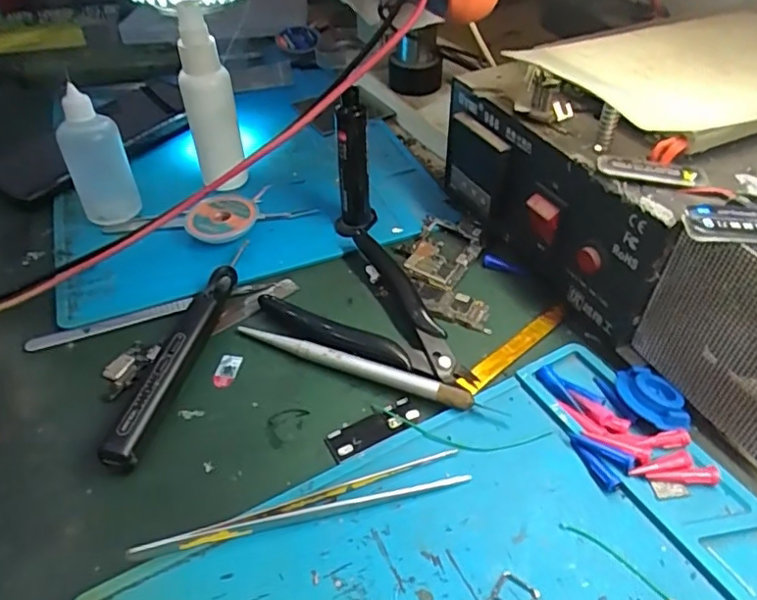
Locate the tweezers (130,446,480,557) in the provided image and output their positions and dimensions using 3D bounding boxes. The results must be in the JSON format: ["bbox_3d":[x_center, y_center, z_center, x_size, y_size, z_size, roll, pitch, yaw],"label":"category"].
[{"bbox_3d":[-0.028,0.081,0.233,0.132,0.013,0.014,-13,44,-11],"label":"tweezers"}]

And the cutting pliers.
[{"bbox_3d":[0.002,0.010,0.310,0.079,0.009,0.115,-34,52,-29],"label":"cutting pliers"}]

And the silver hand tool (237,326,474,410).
[{"bbox_3d":[-0.015,0.031,0.289,0.125,0.009,0.009,17,47,19],"label":"silver hand tool"}]

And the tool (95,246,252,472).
[{"bbox_3d":[-0.099,0.020,0.295,0.017,0.018,0.140,6,44,9],"label":"tool"}]

